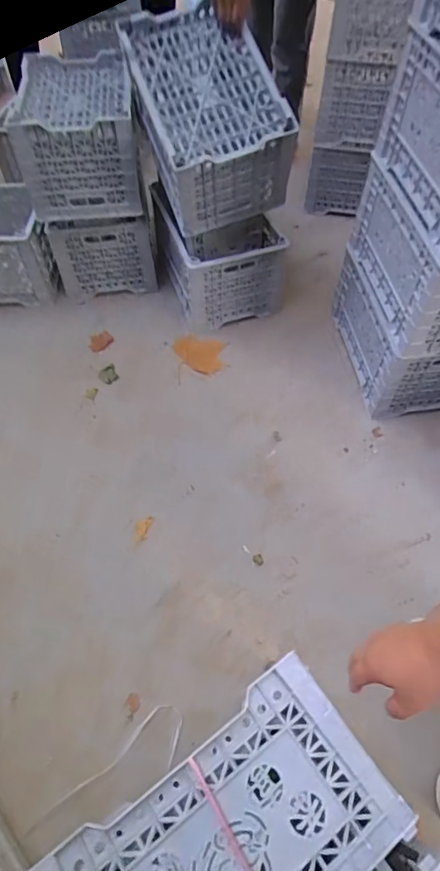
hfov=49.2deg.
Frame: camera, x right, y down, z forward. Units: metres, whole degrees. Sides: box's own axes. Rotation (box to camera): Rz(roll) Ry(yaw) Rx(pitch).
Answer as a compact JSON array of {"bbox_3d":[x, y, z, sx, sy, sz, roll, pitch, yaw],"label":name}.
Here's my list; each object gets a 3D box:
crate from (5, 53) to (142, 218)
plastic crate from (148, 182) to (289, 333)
[{"bbox_3d":[-0.364,-0.831,1.311,0.278,0.237,0.457,-3,57,-3],"label":"crate"},{"bbox_3d":[-0.003,-0.546,1.427,0.293,0.271,0.346,-14,58,-10],"label":"plastic crate"}]

